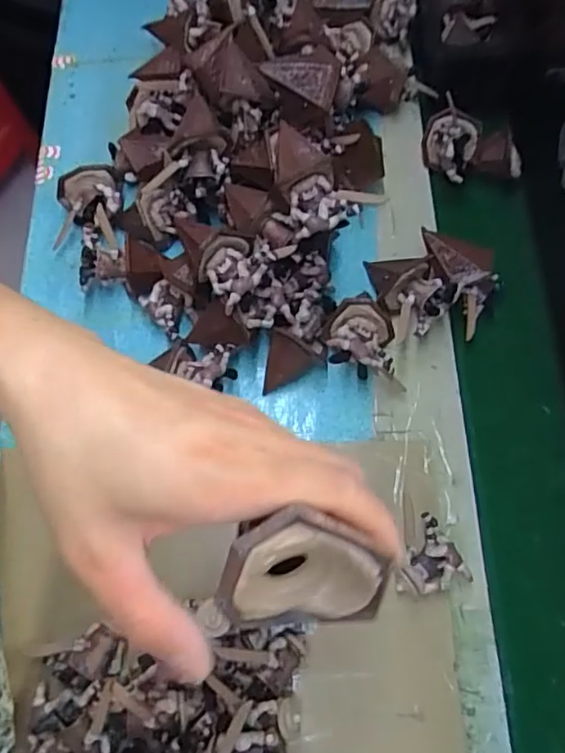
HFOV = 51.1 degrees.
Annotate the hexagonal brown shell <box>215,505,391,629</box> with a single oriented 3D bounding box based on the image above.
[{"bbox_3d":[0.005,0.071,0.210,0.055,0.060,0.027,-14,39,-16],"label":"hexagonal brown shell"}]

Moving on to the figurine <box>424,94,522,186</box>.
[{"bbox_3d":[0.210,-0.248,0.655,0.115,0.071,0.073,4,67,-23],"label":"figurine"}]

